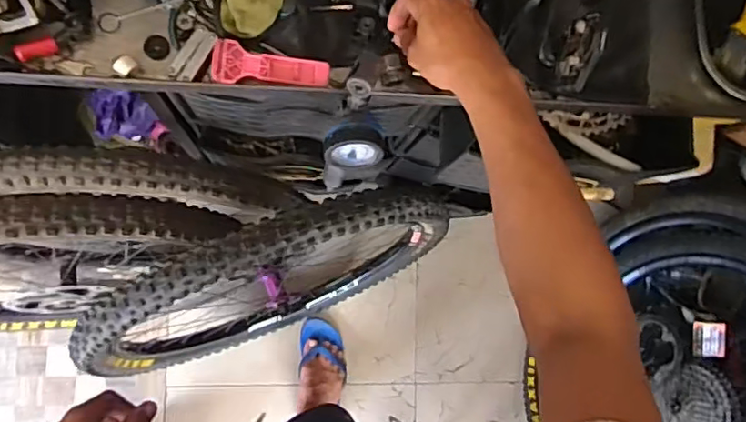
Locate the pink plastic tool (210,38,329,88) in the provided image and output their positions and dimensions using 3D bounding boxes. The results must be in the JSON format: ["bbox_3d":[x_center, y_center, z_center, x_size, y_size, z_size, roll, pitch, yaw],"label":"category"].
[{"bbox_3d":[-0.104,-0.146,0.606,0.117,0.015,0.042,5,84,-8],"label":"pink plastic tool"}]

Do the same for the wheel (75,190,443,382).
[{"bbox_3d":[-0.179,0.144,1.073,0.611,0.633,0.197,-21,88,-10],"label":"wheel"}]

